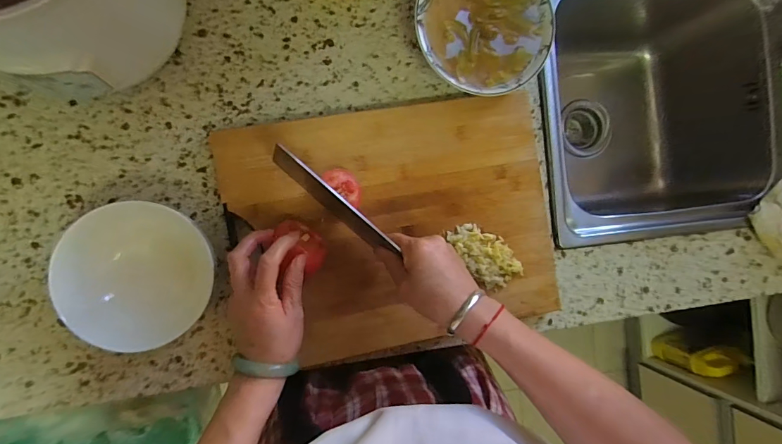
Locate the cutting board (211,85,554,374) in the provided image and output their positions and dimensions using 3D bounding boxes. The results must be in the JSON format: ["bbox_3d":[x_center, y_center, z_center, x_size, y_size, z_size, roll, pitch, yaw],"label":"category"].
[{"bbox_3d":[0.017,0.009,0.503,0.407,0.035,0.304,-13,93,-9],"label":"cutting board"}]

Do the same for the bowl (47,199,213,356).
[{"bbox_3d":[-0.278,0.057,0.438,0.126,0.068,0.158,-15,93,-9],"label":"bowl"}]

